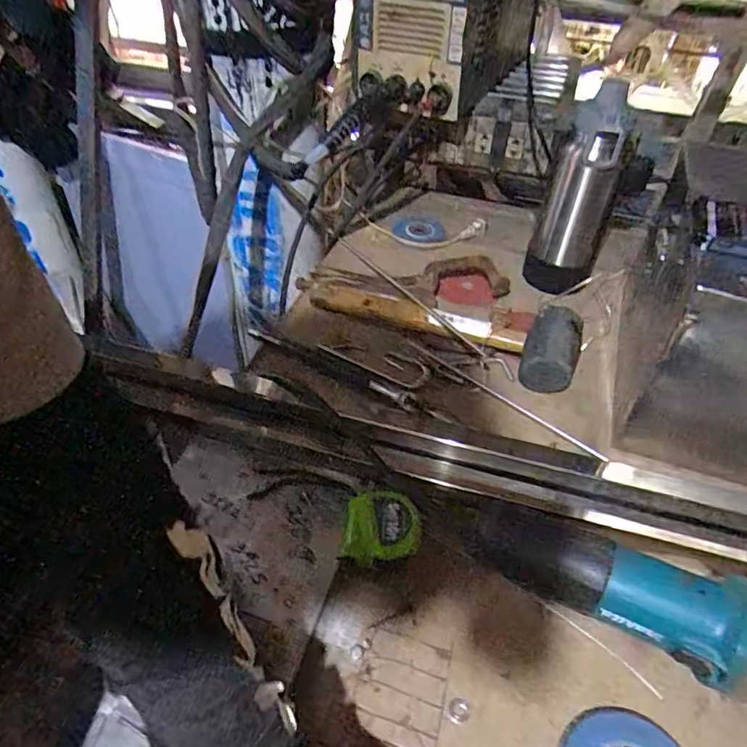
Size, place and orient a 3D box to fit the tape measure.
[{"bbox_3d":[0.007,0.138,0.472,0.065,0.031,0.062,3,44,1],"label":"tape measure"}]

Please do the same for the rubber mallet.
[{"bbox_3d":[0.078,-0.077,0.684,0.363,0.064,0.100,21,48,18],"label":"rubber mallet"}]

